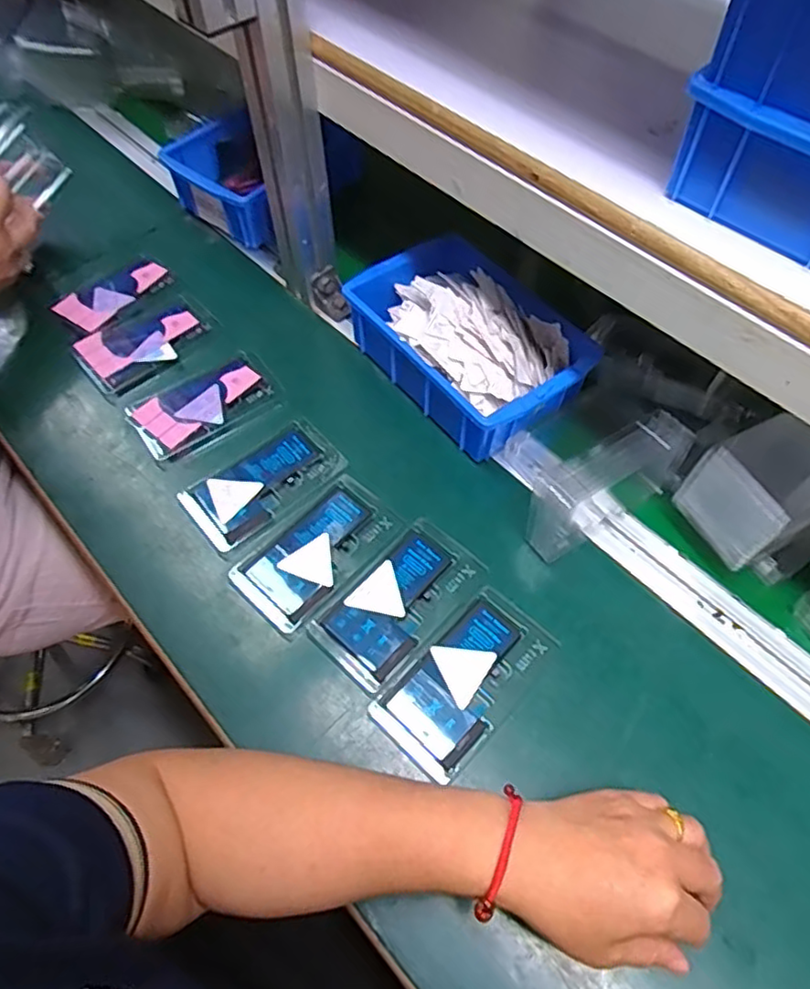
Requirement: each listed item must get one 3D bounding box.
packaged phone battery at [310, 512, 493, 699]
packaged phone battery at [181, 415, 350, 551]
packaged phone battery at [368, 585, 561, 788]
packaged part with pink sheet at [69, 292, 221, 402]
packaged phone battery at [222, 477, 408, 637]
[{"bbox_3d":[-0.004,0.079,0.482,0.072,0.009,0.127,38,66,21],"label":"packaged phone battery"},{"bbox_3d":[-0.117,-0.011,0.538,0.128,0.012,0.070,-36,65,-20],"label":"packaged phone battery"},{"bbox_3d":[0.044,0.129,0.450,0.071,0.008,0.125,38,66,21],"label":"packaged phone battery"},{"bbox_3d":[-0.250,-0.148,0.622,0.078,0.016,0.126,39,66,21],"label":"packaged part with pink sheet"},{"bbox_3d":[-0.069,0.044,0.506,0.073,0.008,0.126,38,66,21],"label":"packaged phone battery"}]

